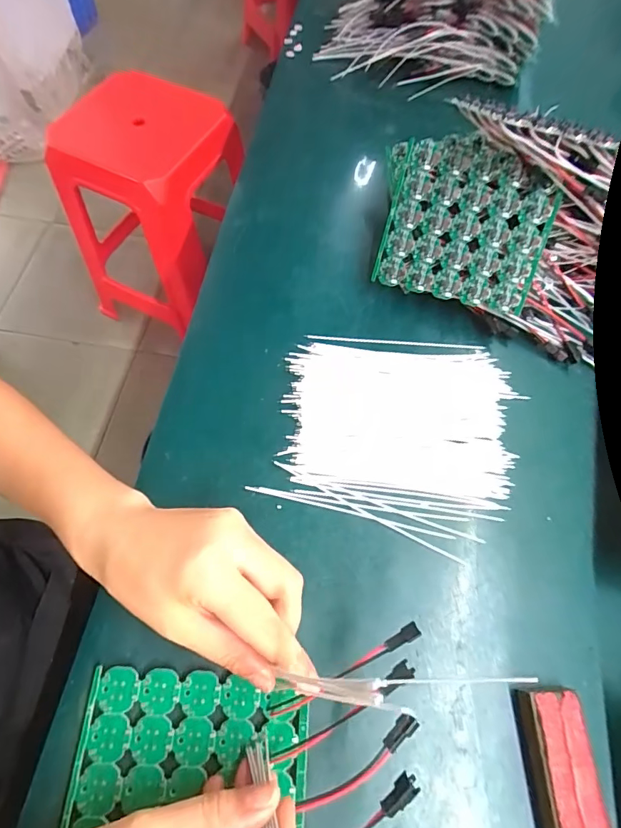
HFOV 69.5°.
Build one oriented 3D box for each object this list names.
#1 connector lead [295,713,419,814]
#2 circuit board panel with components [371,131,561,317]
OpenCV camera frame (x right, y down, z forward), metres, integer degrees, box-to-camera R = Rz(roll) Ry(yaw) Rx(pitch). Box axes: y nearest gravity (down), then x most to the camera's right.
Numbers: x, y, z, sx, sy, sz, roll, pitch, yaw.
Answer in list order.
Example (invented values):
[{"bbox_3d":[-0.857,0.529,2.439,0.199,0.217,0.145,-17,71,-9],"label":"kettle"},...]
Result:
[{"bbox_3d":[0.022,0.168,0.211,0.071,0.007,0.010,-40,72,1],"label":"connector lead"},{"bbox_3d":[0.117,-0.146,0.347,0.125,0.007,0.109,17,104,11],"label":"circuit board panel with components"}]

